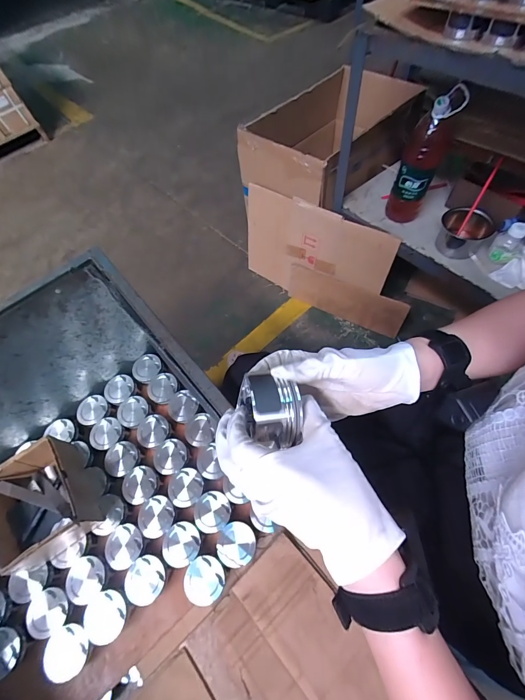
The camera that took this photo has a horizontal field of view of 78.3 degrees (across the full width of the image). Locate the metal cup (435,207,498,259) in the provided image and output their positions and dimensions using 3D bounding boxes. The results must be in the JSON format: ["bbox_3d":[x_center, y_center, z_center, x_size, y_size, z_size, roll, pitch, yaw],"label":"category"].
[{"bbox_3d":[0.563,-0.330,0.900,0.125,0.077,0.118,-2,59,3],"label":"metal cup"}]

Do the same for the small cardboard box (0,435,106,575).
[{"bbox_3d":[-0.444,0.307,0.658,0.171,0.103,0.198,-38,64,-17],"label":"small cardboard box"}]

